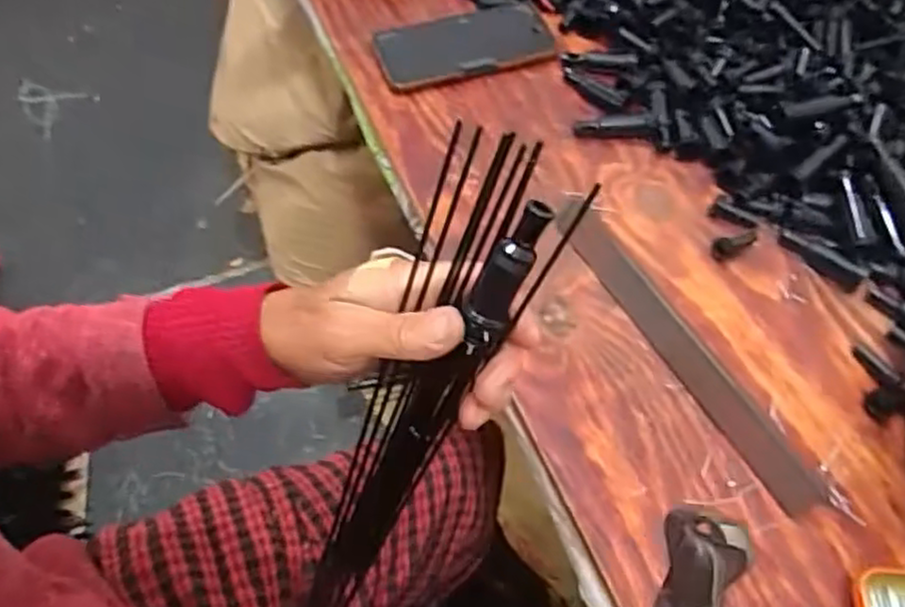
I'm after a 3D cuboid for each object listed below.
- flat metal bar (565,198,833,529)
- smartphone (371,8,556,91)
[{"bbox_3d":[0.157,0.025,0.496,0.035,0.004,0.268,-25,63,-16],"label":"flat metal bar"},{"bbox_3d":[0.013,-0.237,0.646,0.162,0.011,0.080,-16,61,-12],"label":"smartphone"}]

